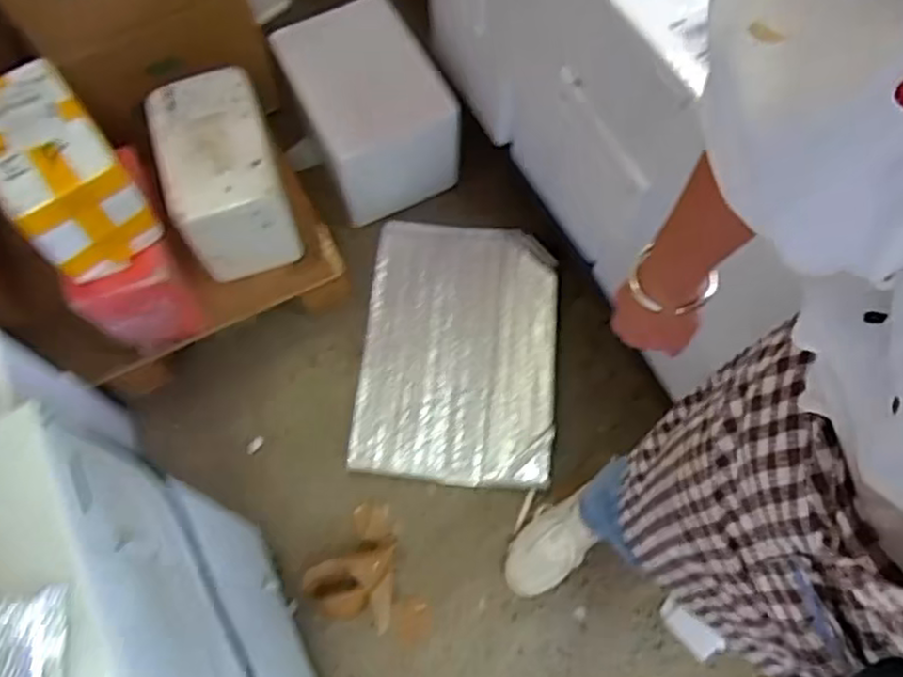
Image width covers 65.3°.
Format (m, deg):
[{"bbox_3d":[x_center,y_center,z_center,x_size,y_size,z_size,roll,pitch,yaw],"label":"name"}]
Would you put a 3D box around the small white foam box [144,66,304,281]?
[{"bbox_3d":[-0.378,-0.272,1.179,0.174,0.182,0.274,-19,68,-8],"label":"small white foam box"}]

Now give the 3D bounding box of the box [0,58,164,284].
[{"bbox_3d":[-0.550,-0.234,0.983,0.152,0.176,0.238,-35,71,-14],"label":"box"}]

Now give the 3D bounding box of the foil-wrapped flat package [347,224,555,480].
[{"bbox_3d":[0.015,0.010,1.283,0.343,0.034,0.499,5,67,2],"label":"foil-wrapped flat package"}]

